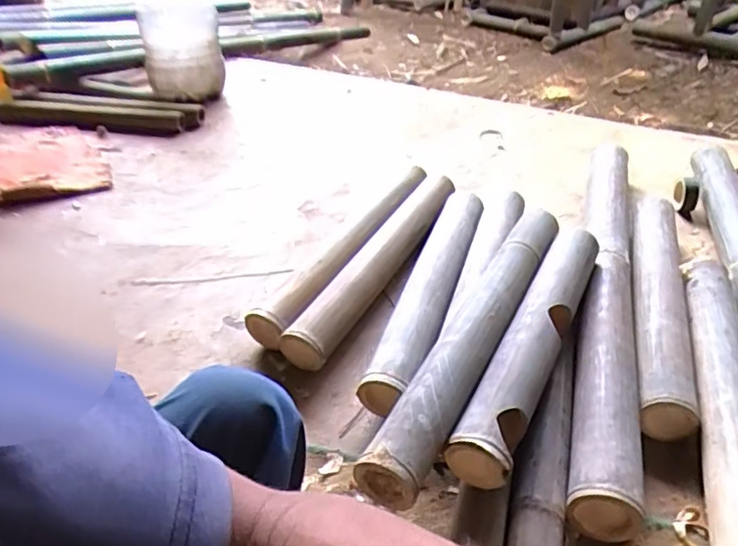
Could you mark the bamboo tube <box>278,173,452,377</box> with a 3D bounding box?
[{"bbox_3d":[0.028,-0.030,1.087,0.079,0.063,0.567,17,41,25],"label":"bamboo tube"}]

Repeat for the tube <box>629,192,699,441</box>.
[{"bbox_3d":[0.483,0.025,0.979,0.082,0.067,0.574,9,38,16],"label":"tube"}]

